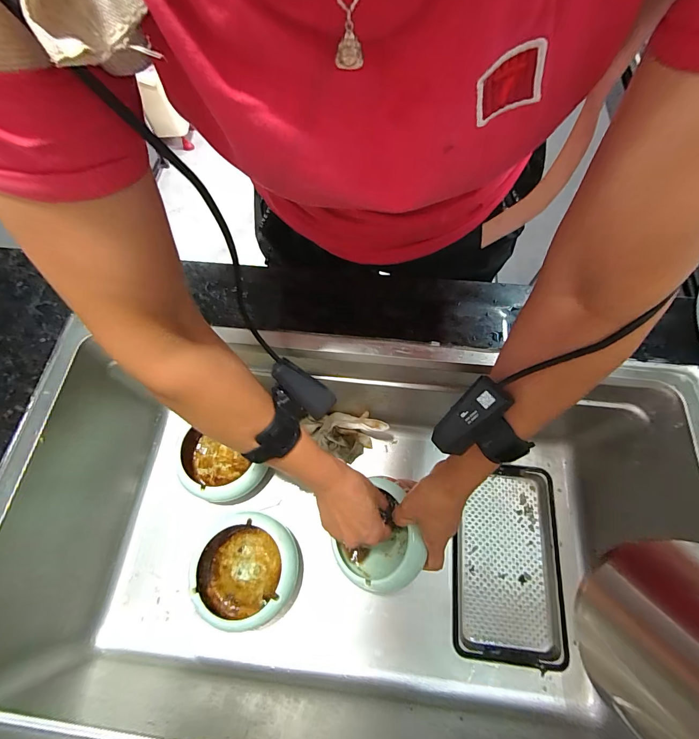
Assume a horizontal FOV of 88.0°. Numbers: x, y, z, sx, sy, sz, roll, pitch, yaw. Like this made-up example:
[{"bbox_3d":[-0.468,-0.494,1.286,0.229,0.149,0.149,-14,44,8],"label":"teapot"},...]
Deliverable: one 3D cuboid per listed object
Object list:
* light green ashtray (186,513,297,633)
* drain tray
[{"bbox_3d":[-0.129,0.251,0.461,0.124,0.053,0.120,-1,67,2],"label":"light green ashtray"},{"bbox_3d":[0.211,0.256,0.496,0.139,0.021,0.236,5,67,4],"label":"drain tray"}]

